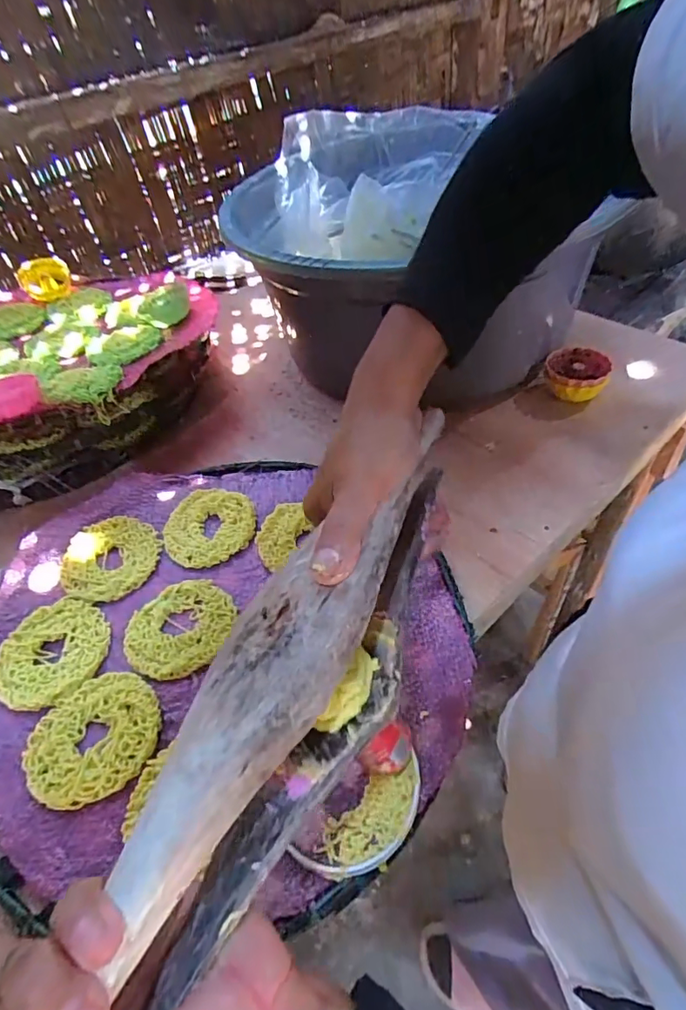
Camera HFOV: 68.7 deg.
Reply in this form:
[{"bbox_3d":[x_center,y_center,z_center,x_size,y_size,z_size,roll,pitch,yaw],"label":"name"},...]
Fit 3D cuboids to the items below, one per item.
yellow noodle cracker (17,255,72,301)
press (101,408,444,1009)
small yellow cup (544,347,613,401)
[{"bbox_3d":[-0.392,-0.294,0.659,0.059,0.022,0.061,-12,85,-16],"label":"yellow noodle cracker"},{"bbox_3d":[-0.010,0.065,0.235,0.073,0.055,0.262,23,58,20],"label":"press"},{"bbox_3d":[0.238,-0.129,0.517,0.060,0.037,0.056,-1,50,2],"label":"small yellow cup"}]

